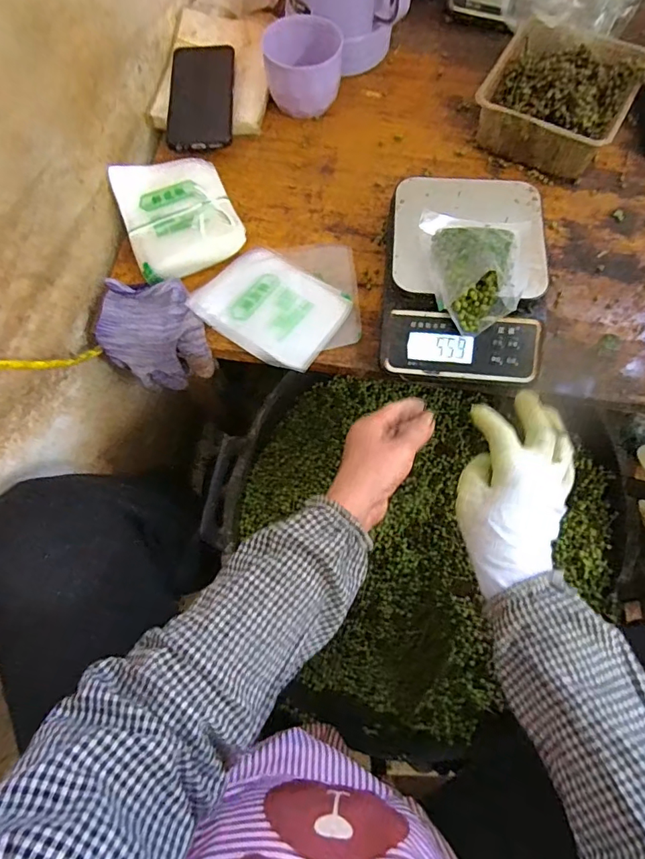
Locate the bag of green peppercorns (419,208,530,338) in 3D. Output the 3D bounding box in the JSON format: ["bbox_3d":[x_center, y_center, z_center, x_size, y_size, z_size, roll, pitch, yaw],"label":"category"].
[{"bbox_3d":[0.139,-0.149,0.442,0.097,0.049,0.125,6,70,4],"label":"bag of green peppercorns"}]

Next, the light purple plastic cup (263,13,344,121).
[{"bbox_3d":[-0.021,-0.429,0.583,0.087,0.061,0.083,-1,70,2],"label":"light purple plastic cup"}]

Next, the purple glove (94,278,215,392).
[{"bbox_3d":[-0.169,-0.098,0.525,0.117,0.074,0.093,2,70,2],"label":"purple glove"}]

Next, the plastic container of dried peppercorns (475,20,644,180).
[{"bbox_3d":[0.273,-0.388,0.565,0.152,0.053,0.171,28,73,11],"label":"plastic container of dried peppercorns"}]

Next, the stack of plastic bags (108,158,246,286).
[{"bbox_3d":[-0.154,-0.233,0.526,0.111,0.025,0.135,-22,71,-6],"label":"stack of plastic bags"}]

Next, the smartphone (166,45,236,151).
[{"bbox_3d":[-0.145,-0.401,0.593,0.073,0.011,0.170,-2,70,1],"label":"smartphone"}]

